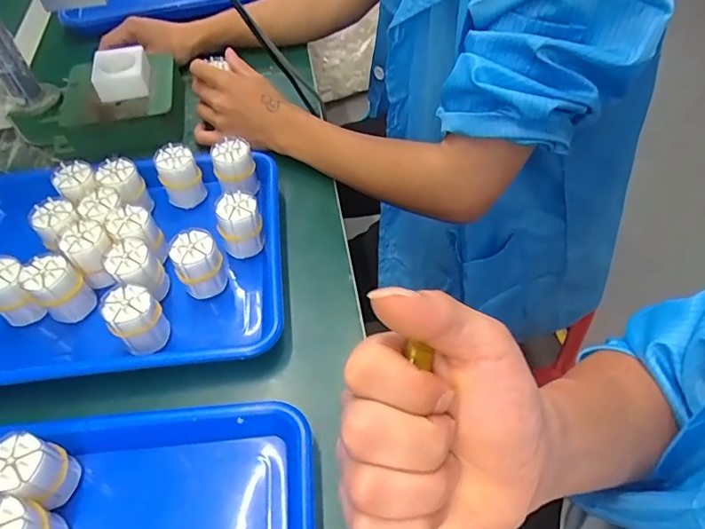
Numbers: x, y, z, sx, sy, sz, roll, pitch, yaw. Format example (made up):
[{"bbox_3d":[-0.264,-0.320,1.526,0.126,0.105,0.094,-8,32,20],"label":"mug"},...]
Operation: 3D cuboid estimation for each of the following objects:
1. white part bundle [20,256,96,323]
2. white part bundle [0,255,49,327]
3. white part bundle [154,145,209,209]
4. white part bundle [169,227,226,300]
[{"bbox_3d":[-0.253,0.021,0.433,0.031,0.057,0.039,35,62,25],"label":"white part bundle"},{"bbox_3d":[-0.291,0.023,0.432,0.038,0.060,0.035,-1,53,2],"label":"white part bundle"},{"bbox_3d":[-0.176,-0.088,0.515,0.038,0.064,0.031,-20,55,-12],"label":"white part bundle"},{"bbox_3d":[-0.136,-0.002,0.444,0.038,0.053,0.034,-21,55,-12],"label":"white part bundle"}]

